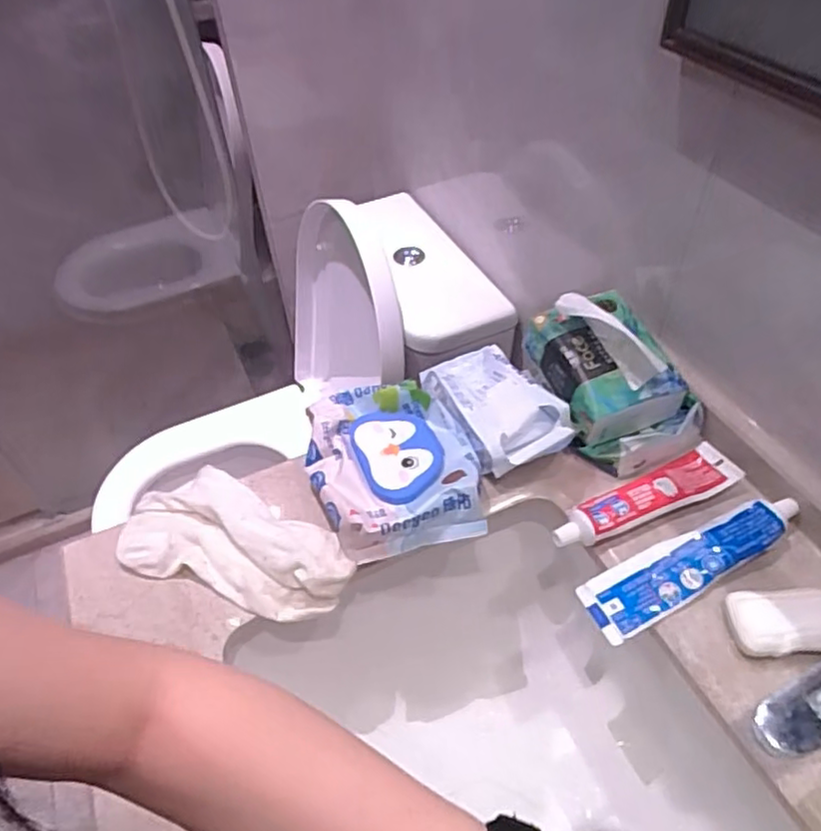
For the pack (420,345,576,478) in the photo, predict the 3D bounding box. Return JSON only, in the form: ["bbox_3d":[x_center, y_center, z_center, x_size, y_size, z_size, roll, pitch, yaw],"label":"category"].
[{"bbox_3d":[0.080,-0.014,0.611,0.087,0.043,0.155,-21,51,-15],"label":"pack"}]

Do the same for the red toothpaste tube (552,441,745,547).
[{"bbox_3d":[0.201,0.070,0.559,0.178,0.016,0.045,-21,51,-15],"label":"red toothpaste tube"}]

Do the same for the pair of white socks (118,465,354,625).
[{"bbox_3d":[-0.150,0.109,0.546,0.198,0.028,0.105,24,54,22],"label":"pair of white socks"}]

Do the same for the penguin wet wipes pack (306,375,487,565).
[{"bbox_3d":[-0.017,0.035,0.568,0.138,0.040,0.169,-13,49,-8],"label":"penguin wet wipes pack"}]

